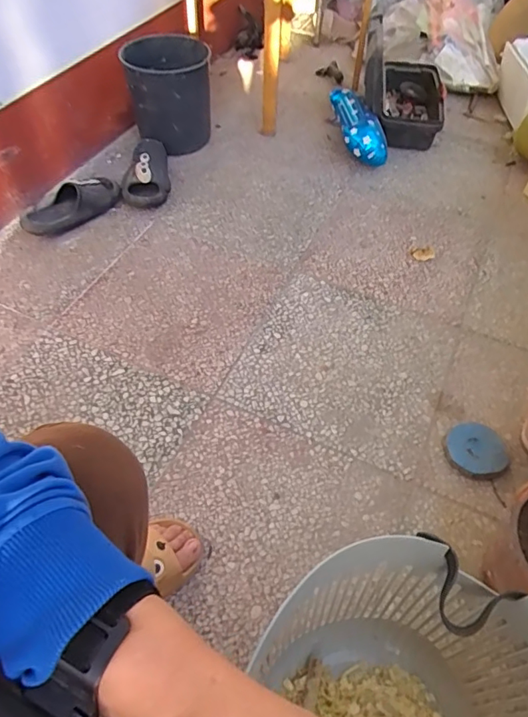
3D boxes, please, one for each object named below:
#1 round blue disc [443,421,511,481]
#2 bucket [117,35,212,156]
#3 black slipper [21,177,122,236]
[{"bbox_3d":[0.382,0.163,0.894,0.106,0.024,0.111,0,53,0],"label":"round blue disc"},{"bbox_3d":[-0.275,-0.774,1.477,0.231,0.254,0.303,-5,53,-5],"label":"bucket"},{"bbox_3d":[-0.485,-0.390,1.252,0.257,0.076,0.099,-31,59,-22],"label":"black slipper"}]

